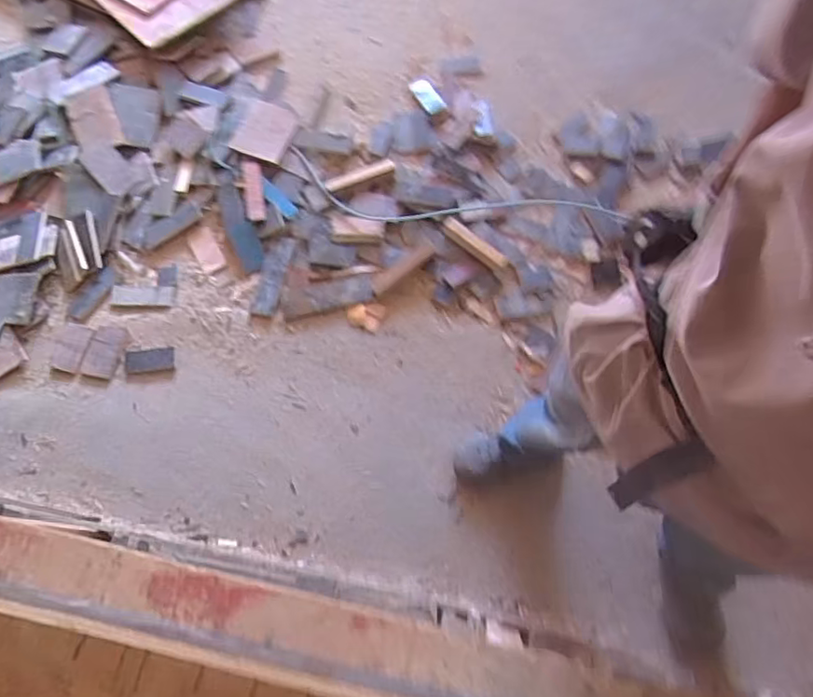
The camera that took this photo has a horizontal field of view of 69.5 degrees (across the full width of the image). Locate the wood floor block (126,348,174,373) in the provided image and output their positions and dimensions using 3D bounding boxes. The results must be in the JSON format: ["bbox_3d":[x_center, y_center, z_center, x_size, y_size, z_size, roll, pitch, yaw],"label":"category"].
[{"bbox_3d":[-0.718,0.032,1.640,0.134,0.009,0.066,-6,68,0],"label":"wood floor block"}]

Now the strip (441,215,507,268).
[{"bbox_3d":[0.197,-0.302,1.680,0.213,0.015,0.045,35,79,-4],"label":"strip"}]

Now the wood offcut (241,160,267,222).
[{"bbox_3d":[-0.465,-0.482,1.782,0.061,0.026,0.201,-7,68,0],"label":"wood offcut"}]

